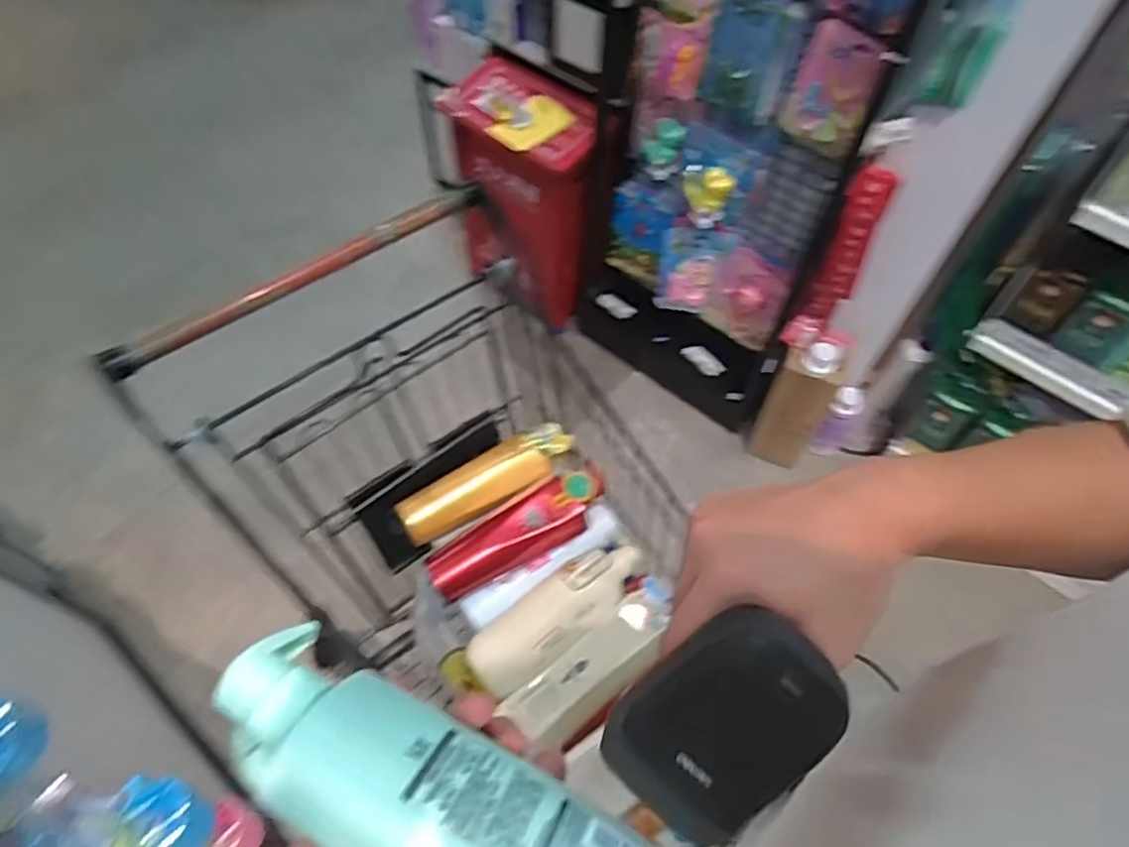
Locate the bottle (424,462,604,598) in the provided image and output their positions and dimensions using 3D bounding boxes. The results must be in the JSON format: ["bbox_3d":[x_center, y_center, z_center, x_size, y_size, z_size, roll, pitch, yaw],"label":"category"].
[{"bbox_3d":[-0.051,0.128,0.843,0.249,0.064,0.073,-26,62,-17],"label":"bottle"}]

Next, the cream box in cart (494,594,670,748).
[{"bbox_3d":[0.032,0.281,0.773,0.198,0.046,0.074,-35,65,-21],"label":"cream box in cart"}]

